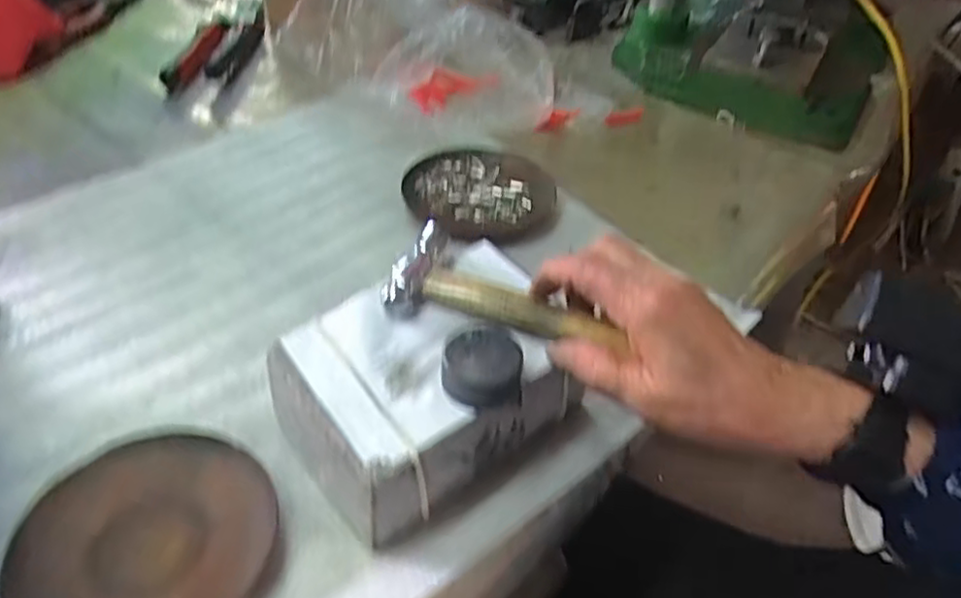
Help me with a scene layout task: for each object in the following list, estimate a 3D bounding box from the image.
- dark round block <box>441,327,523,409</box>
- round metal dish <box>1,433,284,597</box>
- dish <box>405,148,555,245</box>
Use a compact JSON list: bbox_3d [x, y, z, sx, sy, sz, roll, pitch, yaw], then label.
[{"bbox_3d":[0.001,0.033,0.342,0.036,0.023,0.034,2,42,-2],"label":"dark round block"},{"bbox_3d":[-0.153,0.113,0.334,0.112,0.010,0.108,2,42,-2],"label":"round metal dish"},{"bbox_3d":[-0.001,-0.084,0.563,0.113,0.027,0.105,-4,43,-8],"label":"dish"}]

